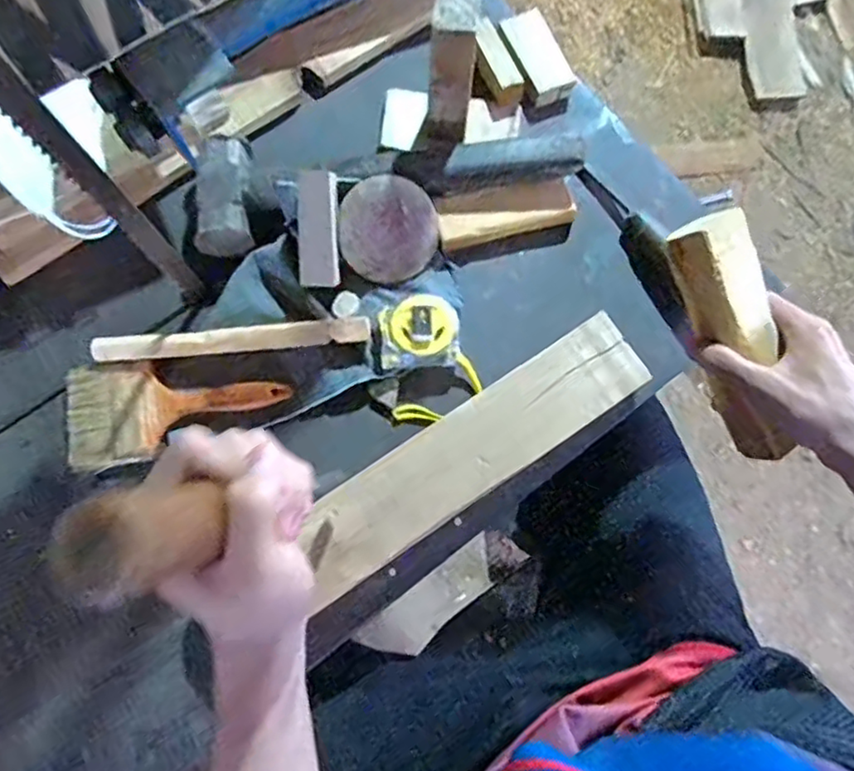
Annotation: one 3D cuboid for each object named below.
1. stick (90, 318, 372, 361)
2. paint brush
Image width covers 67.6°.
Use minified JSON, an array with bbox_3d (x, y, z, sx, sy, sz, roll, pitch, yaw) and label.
[{"bbox_3d":[-0.169,-0.040,0.554,0.236,0.022,0.021,-5,76,0],"label":"stick"},{"bbox_3d":[-0.215,0.022,0.549,0.182,0.017,0.085,-5,75,-2],"label":"paint brush"}]

